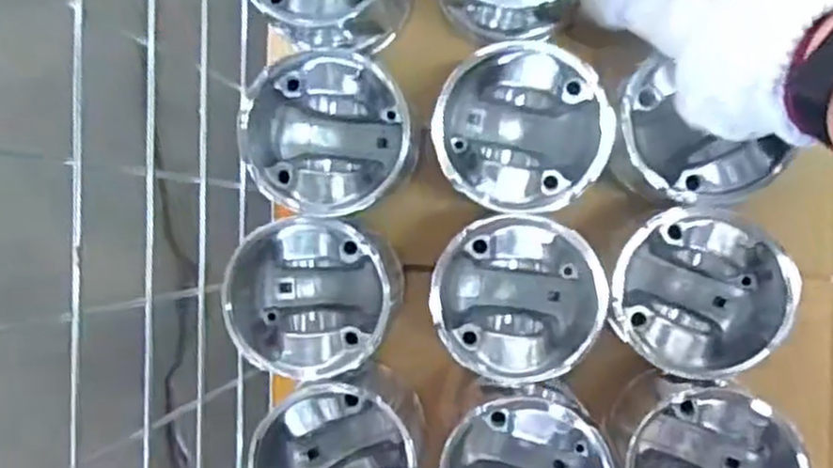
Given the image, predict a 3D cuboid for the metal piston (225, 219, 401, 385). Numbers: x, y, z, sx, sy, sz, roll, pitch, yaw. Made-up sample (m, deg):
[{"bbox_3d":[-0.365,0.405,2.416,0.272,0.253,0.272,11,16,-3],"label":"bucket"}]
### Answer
[{"bbox_3d":[-0.058,0.036,0.448,0.092,0.071,0.090,0,91,7],"label":"metal piston"}]

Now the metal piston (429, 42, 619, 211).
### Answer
[{"bbox_3d":[0.061,-0.058,0.434,0.091,0.075,0.089,-14,89,7],"label":"metal piston"}]

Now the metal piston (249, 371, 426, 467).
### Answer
[{"bbox_3d":[-0.045,0.129,0.455,0.094,0.080,0.086,0,91,7],"label":"metal piston"}]

